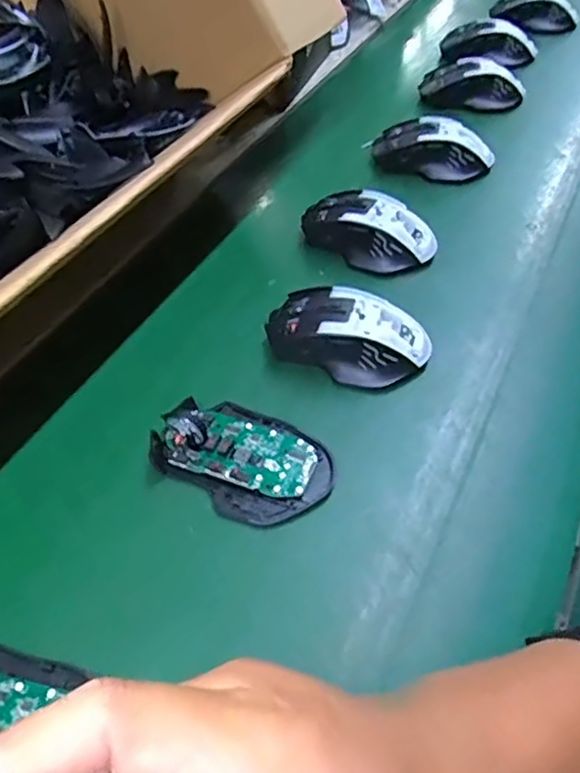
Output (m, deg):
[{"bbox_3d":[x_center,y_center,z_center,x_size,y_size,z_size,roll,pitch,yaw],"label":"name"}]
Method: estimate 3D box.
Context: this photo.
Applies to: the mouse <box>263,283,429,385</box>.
[{"bbox_3d":[0.042,-0.038,0.442,0.114,0.041,0.061,15,51,15],"label":"mouse"}]

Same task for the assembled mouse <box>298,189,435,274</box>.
[{"bbox_3d":[0.066,-0.135,0.527,0.115,0.040,0.062,27,55,23],"label":"assembled mouse"}]

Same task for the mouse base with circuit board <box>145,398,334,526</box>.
[{"bbox_3d":[-0.029,0.040,0.382,0.110,0.030,0.072,28,55,24],"label":"mouse base with circuit board"}]

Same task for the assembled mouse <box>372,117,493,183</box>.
[{"bbox_3d":[0.146,-0.244,0.620,0.115,0.041,0.064,26,54,23],"label":"assembled mouse"}]

